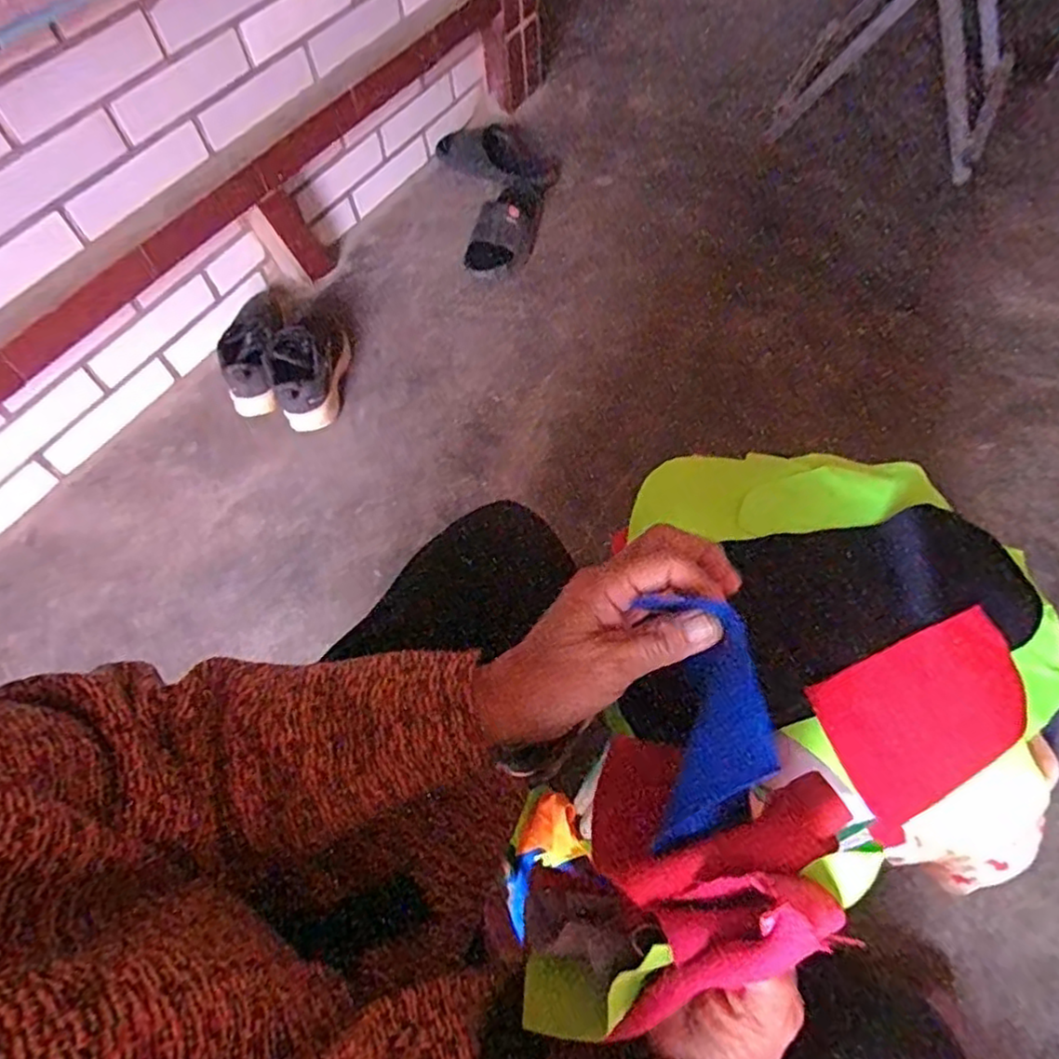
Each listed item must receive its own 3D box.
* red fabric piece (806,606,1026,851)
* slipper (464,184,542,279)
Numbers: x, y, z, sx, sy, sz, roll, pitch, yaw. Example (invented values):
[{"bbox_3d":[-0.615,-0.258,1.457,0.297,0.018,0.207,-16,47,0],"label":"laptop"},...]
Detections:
[{"bbox_3d":[0.258,0.118,0.420,0.141,0.031,0.092,-23,62,-10],"label":"red fabric piece"},{"bbox_3d":[-0.043,-0.582,1.272,0.115,0.065,0.219,13,63,10],"label":"slipper"}]

